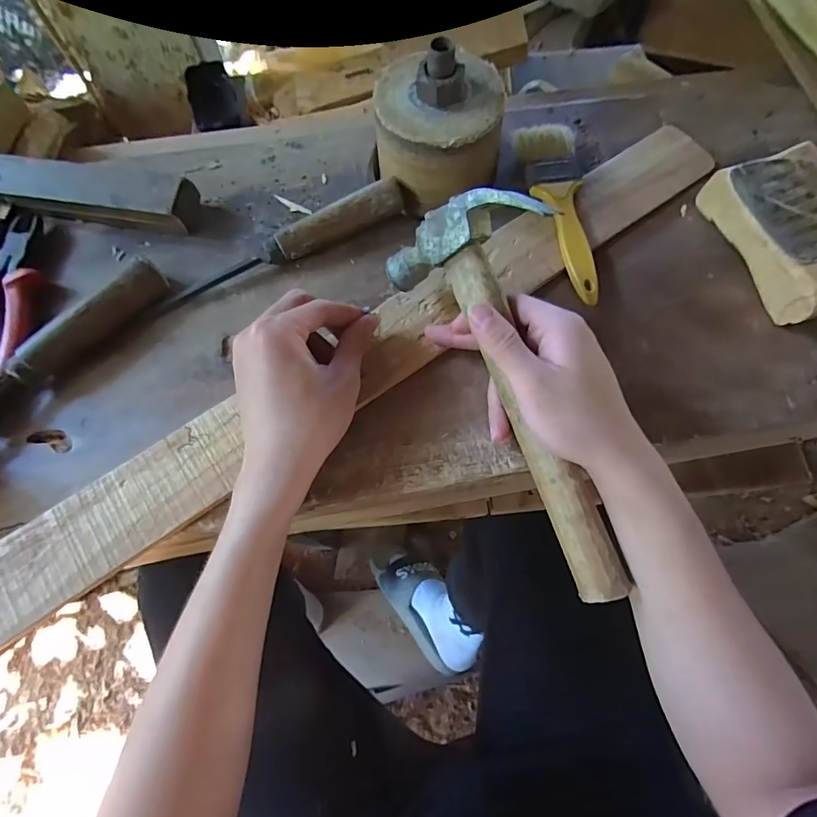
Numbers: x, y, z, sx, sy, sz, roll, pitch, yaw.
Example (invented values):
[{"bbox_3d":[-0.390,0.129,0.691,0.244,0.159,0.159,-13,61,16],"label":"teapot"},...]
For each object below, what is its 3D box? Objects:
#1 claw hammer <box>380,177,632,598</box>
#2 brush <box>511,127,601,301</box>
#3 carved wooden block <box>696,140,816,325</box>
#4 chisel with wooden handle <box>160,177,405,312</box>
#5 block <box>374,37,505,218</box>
[{"bbox_3d":[0.084,-0.007,0.310,0.031,0.113,0.276,-25,91,-48],"label":"claw hammer"},{"bbox_3d":[0.128,-0.164,0.387,0.050,0.020,0.175,-5,71,-3],"label":"brush"},{"bbox_3d":[0.302,-0.138,0.360,0.103,0.049,0.138,-23,72,-6],"label":"carved wooden block"},{"bbox_3d":[-0.099,-0.133,0.377,0.206,0.030,0.024,-23,72,-9],"label":"chisel with wooden handle"},{"bbox_3d":[0.024,-0.224,0.370,0.095,0.097,0.095,0,70,-1],"label":"block"}]

